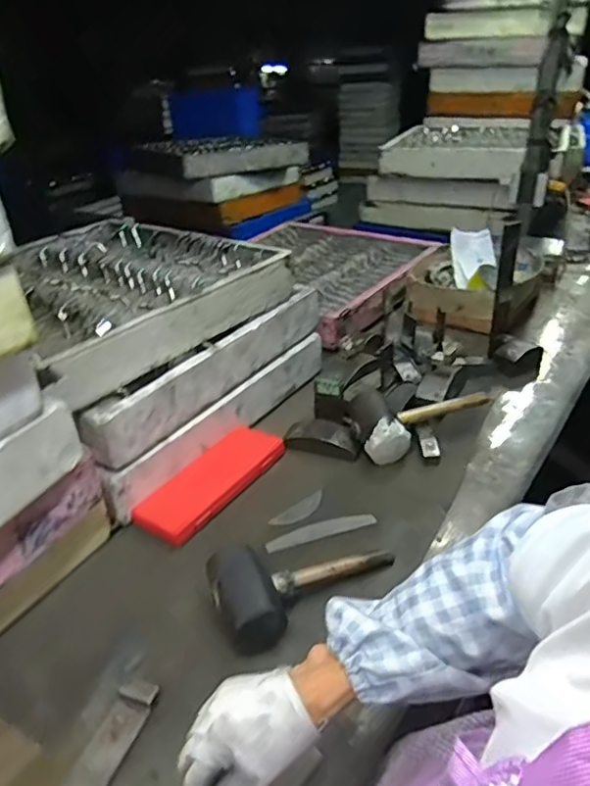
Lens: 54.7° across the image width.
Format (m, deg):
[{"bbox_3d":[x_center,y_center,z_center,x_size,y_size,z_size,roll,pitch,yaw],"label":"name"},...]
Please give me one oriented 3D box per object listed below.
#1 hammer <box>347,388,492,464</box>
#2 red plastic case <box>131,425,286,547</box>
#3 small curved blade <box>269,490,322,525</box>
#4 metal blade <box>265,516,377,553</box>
[{"bbox_3d":[0.196,0.031,0.968,0.232,0.074,0.129,-22,34,-30],"label":"hammer"},{"bbox_3d":[-0.124,0.133,0.882,0.104,0.025,0.252,17,34,31],"label":"red plastic case"},{"bbox_3d":[0.007,0.171,0.826,0.089,0.004,0.026,-27,52,-24],"label":"small curved blade"},{"bbox_3d":[0.036,0.194,0.800,0.157,0.006,0.023,-13,46,-12],"label":"metal blade"}]

